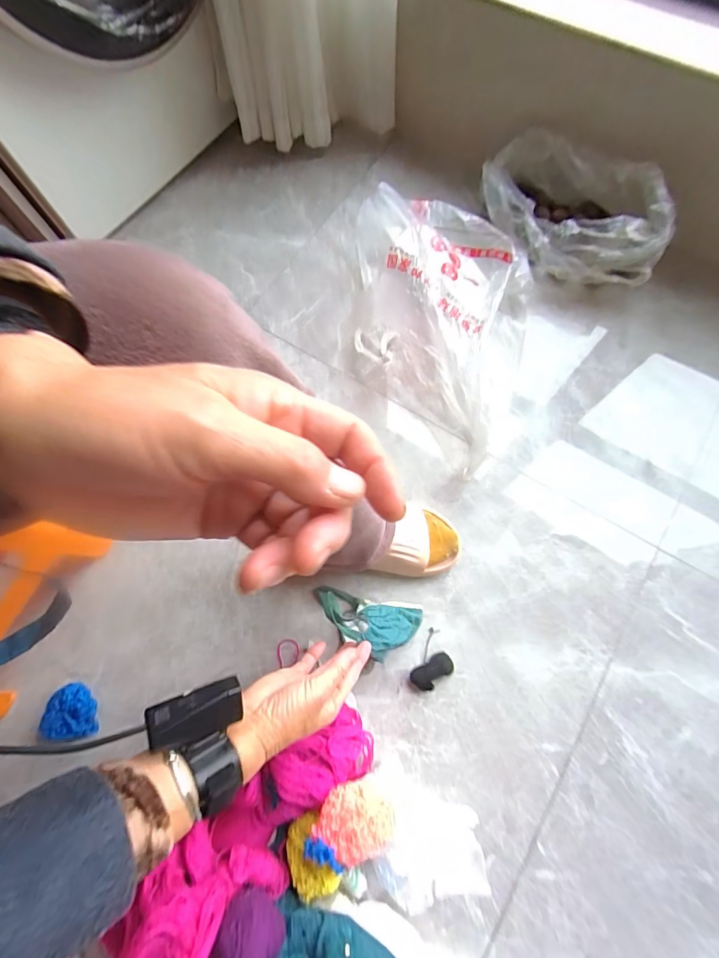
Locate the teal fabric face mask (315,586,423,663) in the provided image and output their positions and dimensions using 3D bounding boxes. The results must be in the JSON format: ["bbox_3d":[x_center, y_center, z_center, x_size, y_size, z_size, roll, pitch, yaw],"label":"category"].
[{"bbox_3d":[0.012,0.182,0.519,0.133,0.083,0.064,10,74,3],"label":"teal fabric face mask"}]

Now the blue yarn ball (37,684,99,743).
[{"bbox_3d":[-0.383,0.313,0.559,0.063,0.039,0.064,0,73,0],"label":"blue yarn ball"}]

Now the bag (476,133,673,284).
[{"bbox_3d":[0.366,-0.475,0.735,0.355,0.129,0.166,43,78,12],"label":"bag"}]

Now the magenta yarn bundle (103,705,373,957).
[{"bbox_3d":[-0.110,0.405,0.470,0.307,0.093,0.125,-39,76,-23],"label":"magenta yarn bundle"}]

